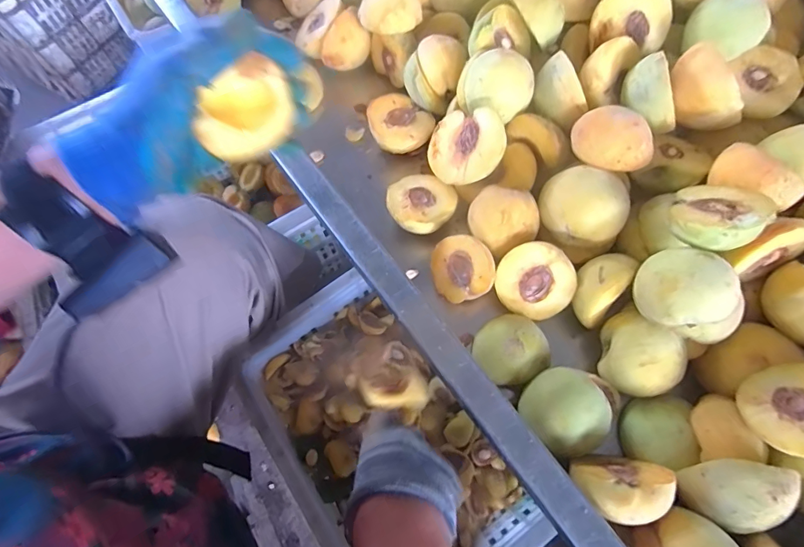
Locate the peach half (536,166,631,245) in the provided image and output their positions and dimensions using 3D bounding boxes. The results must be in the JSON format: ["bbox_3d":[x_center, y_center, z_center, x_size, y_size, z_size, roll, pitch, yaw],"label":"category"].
[{"bbox_3d":[0.148,-0.058,0.340,0.065,0.026,0.051,24,72,10],"label":"peach half"}]

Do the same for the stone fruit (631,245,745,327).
[{"bbox_3d":[0.196,0.012,0.294,0.050,0.043,0.057,-36,72,-12],"label":"stone fruit"}]

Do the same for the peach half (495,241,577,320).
[{"bbox_3d":[0.112,0.002,0.357,0.062,0.032,0.061,4,111,10],"label":"peach half"}]

